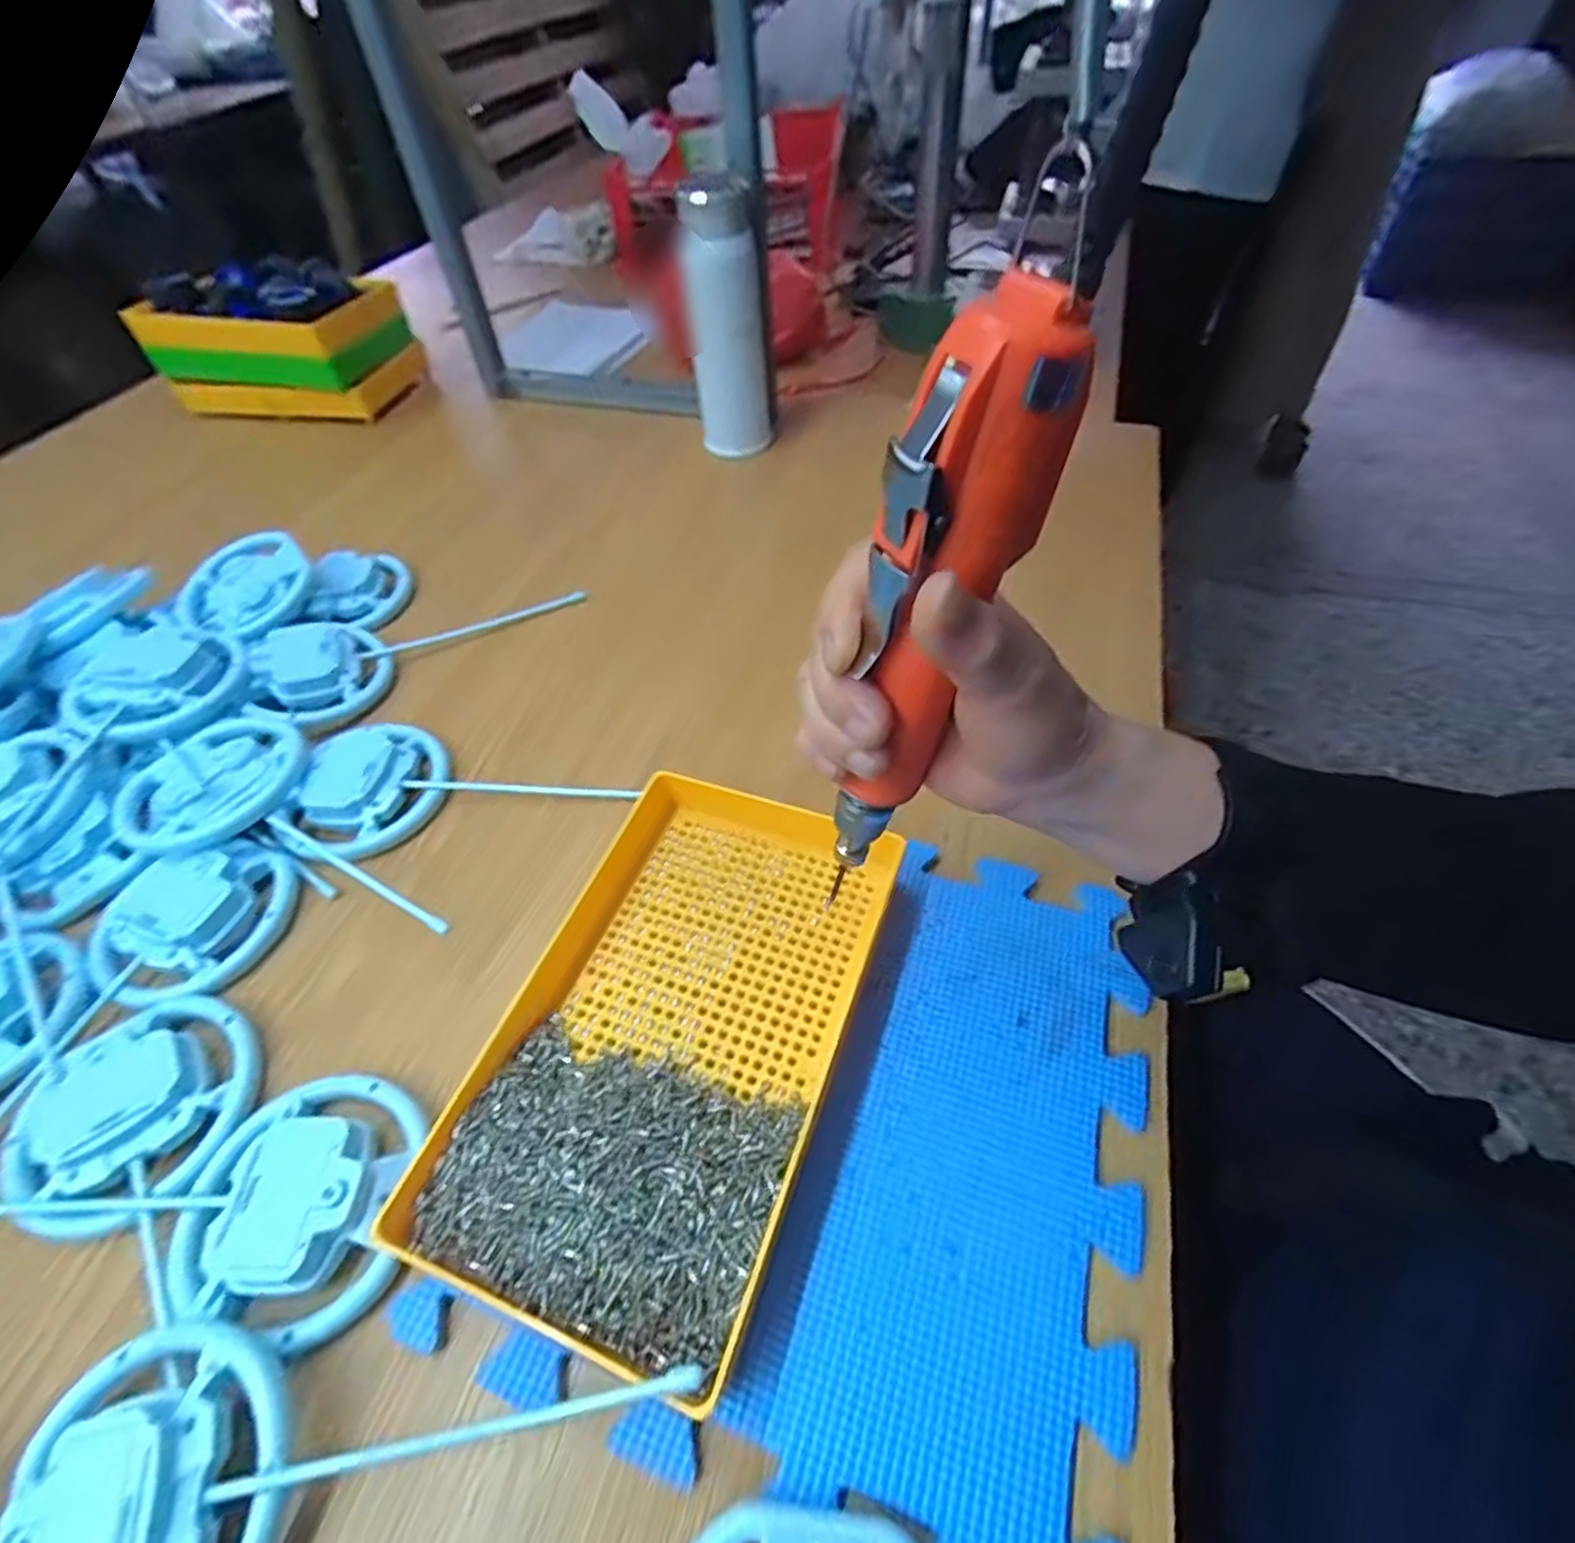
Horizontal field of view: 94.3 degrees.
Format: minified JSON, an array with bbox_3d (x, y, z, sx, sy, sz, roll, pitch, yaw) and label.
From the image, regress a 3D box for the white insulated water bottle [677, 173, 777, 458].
[{"bbox_3d":[-0.052,-0.397,0.669,0.073,0.220,0.060,-7,50,-2],"label":"white insulated water bottle"}]

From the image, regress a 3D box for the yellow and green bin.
[{"bbox_3d":[-0.577,-0.494,0.838,0.254,0.119,0.140,8,51,10],"label":"yellow and green bin"}]

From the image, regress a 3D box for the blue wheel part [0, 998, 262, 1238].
[{"bbox_3d":[-0.301,0.158,0.337,0.091,0.025,0.100,-2,50,2],"label":"blue wheel part"}]

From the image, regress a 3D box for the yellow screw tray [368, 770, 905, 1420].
[{"bbox_3d":[-0.051,0.115,0.349,0.155,0.040,0.254,14,53,15],"label":"yellow screw tray"}]

